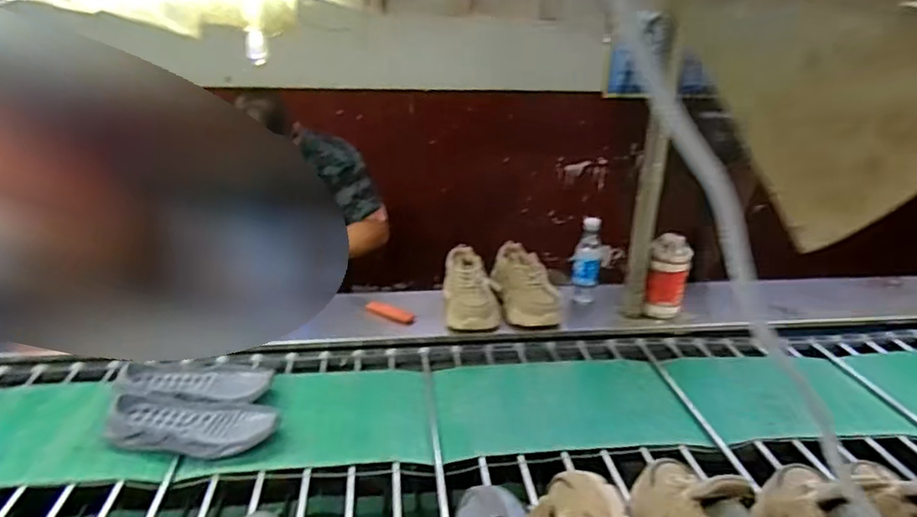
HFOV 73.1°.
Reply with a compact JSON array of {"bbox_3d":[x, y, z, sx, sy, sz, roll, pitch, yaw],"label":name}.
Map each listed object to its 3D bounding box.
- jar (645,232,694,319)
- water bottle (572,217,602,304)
[{"bbox_3d":[0.484,0.042,1.423,0.087,0.181,0.081,9,24,23],"label":"jar"},{"bbox_3d":[0.306,0.010,1.476,0.067,0.201,0.052,5,23,14],"label":"water bottle"}]

